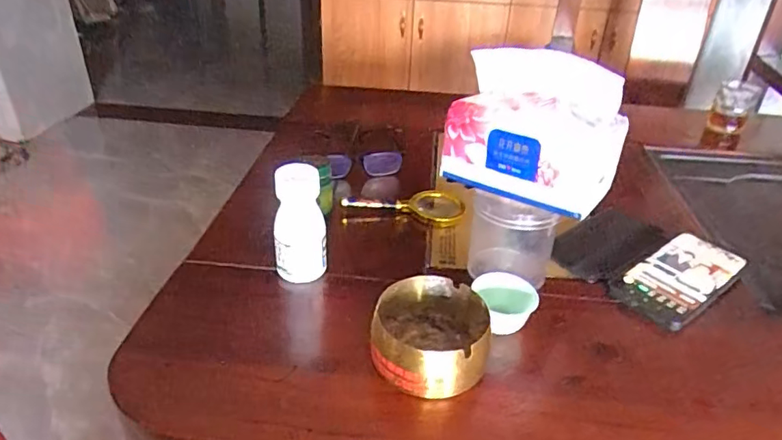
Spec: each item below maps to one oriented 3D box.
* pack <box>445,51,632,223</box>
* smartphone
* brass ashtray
[{"bbox_3d":[0.132,-0.087,0.499,0.140,0.127,0.079,26,39,33],"label":"pack"},{"bbox_3d":[0.306,0.058,0.568,0.166,0.010,0.077,-23,45,-31],"label":"smartphone"},{"bbox_3d":[0.033,0.098,0.450,0.093,0.053,0.102,6,32,7],"label":"brass ashtray"}]

